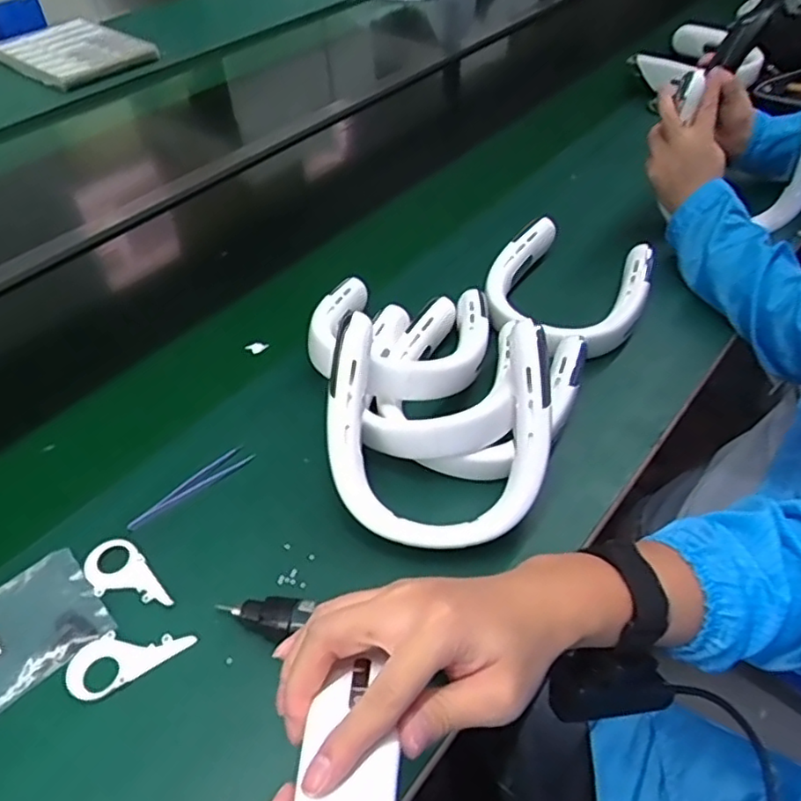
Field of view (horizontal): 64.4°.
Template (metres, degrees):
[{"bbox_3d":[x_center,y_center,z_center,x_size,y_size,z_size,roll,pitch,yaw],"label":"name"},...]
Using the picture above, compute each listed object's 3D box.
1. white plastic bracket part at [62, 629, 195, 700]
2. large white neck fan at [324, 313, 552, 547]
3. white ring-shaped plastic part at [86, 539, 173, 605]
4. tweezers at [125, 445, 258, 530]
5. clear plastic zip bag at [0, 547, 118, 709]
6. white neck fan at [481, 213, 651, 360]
[{"bbox_3d":[-0.218,0.201,0.508,0.093,0.004,0.050,-27,53,-21],"label":"white plastic bracket part"},{"bbox_3d":[0.034,0.025,0.562,0.194,0.037,0.199,3,89,3],"label":"large white neck fan"},{"bbox_3d":[-0.239,0.155,0.549,0.046,0.004,0.089,-33,55,-25],"label":"white ring-shaped plastic part"},{"bbox_3d":[-0.202,0.081,0.610,0.127,0.010,0.022,-36,57,-27],"label":"tweezers"},{"bbox_3d":[-0.324,0.197,0.518,0.149,0.009,0.102,-35,56,-26],"label":"clear plastic zip bag"},{"bbox_3d":[0.197,-0.137,0.760,0.187,0.043,0.212,18,51,17],"label":"white neck fan"}]

